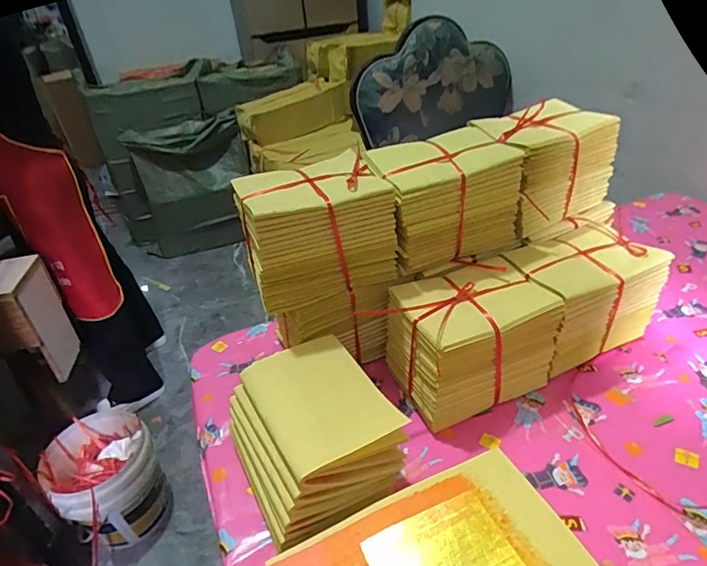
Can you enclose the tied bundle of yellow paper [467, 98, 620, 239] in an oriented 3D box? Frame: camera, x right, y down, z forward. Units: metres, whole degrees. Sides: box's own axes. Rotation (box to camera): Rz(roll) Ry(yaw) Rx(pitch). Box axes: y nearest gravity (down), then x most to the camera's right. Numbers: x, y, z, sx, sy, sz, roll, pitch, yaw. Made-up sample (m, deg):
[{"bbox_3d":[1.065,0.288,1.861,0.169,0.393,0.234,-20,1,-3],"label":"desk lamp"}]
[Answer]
[{"bbox_3d":[0.257,-0.158,0.642,0.161,0.144,0.117,-22,38,-22],"label":"tied bundle of yellow paper"}]

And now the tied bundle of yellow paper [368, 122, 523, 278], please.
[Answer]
[{"bbox_3d":[0.115,-0.102,0.590,0.169,0.140,0.096,-17,36,-15],"label":"tied bundle of yellow paper"}]

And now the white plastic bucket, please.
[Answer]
[{"bbox_3d":[-0.646,0.534,1.242,0.260,0.259,0.253,22,43,35],"label":"white plastic bucket"}]

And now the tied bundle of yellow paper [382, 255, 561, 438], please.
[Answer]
[{"bbox_3d":[0.139,0.069,0.562,0.175,0.136,0.120,-17,36,-15],"label":"tied bundle of yellow paper"}]

